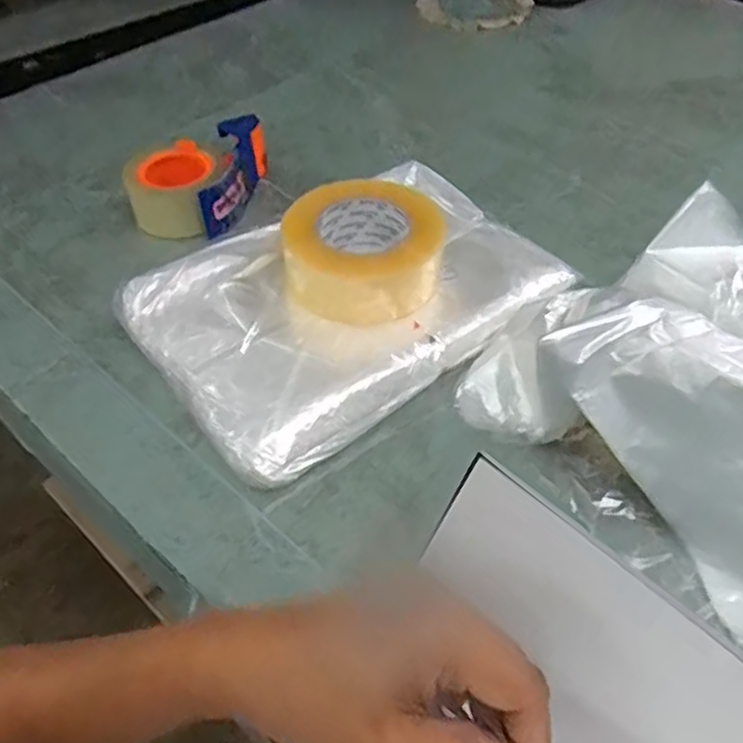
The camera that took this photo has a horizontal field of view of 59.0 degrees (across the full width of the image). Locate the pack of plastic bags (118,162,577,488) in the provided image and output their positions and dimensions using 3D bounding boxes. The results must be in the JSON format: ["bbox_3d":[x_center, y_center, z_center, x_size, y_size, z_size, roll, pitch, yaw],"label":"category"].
[{"bbox_3d":[-0.013,-0.065,0.562,0.341,0.055,0.225,-27,53,-24],"label":"pack of plastic bags"}]

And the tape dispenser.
[{"bbox_3d":[-0.178,-0.203,0.681,0.107,0.058,0.143,7,47,6],"label":"tape dispenser"}]

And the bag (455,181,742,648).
[{"bbox_3d":[0.229,0.028,0.431,0.179,0.130,0.310,-30,54,-26],"label":"bag"}]

